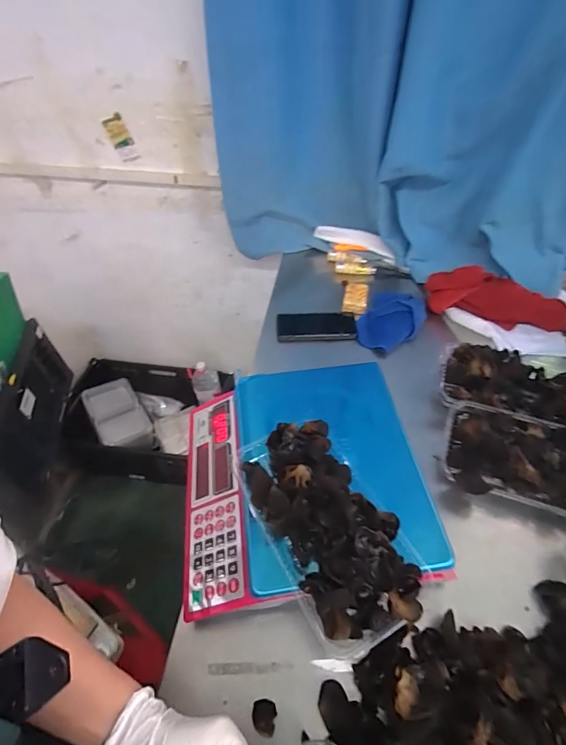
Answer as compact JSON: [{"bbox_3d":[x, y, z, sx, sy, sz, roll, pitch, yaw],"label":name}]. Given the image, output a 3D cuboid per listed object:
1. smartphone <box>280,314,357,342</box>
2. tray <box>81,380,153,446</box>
[{"bbox_3d":[0.069,-0.095,0.806,0.158,0.015,0.080,-2,48,0],"label":"smartphone"},{"bbox_3d":[-0.626,0.149,1.463,0.176,0.066,0.296,-28,53,-21],"label":"tray"}]

